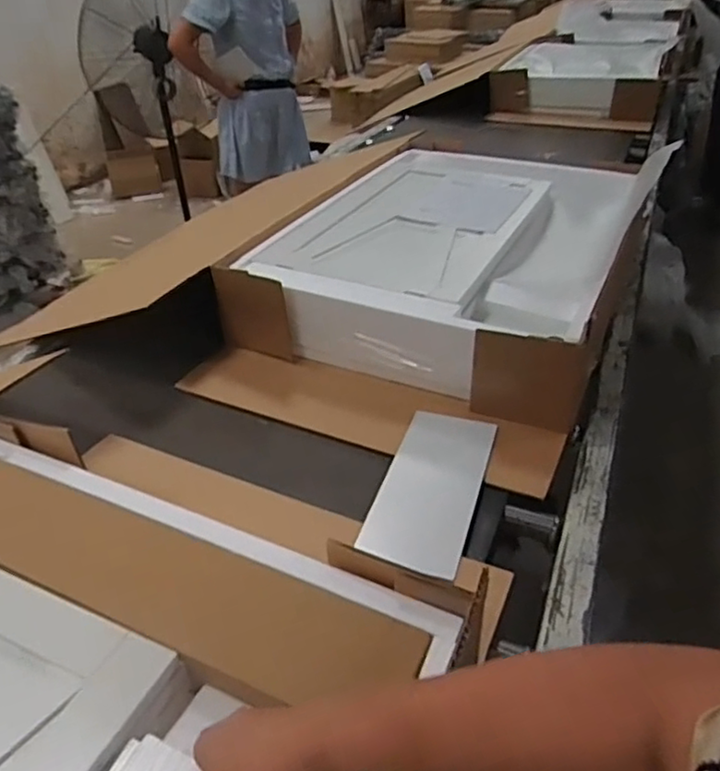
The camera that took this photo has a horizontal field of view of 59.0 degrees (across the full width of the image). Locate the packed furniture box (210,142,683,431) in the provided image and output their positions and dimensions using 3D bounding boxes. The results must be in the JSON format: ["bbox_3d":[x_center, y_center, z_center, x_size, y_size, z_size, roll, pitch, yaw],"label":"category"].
[{"bbox_3d":[0.218,-0.290,1.297,0.627,0.174,0.853,16,40,23],"label":"packed furniture box"}]

